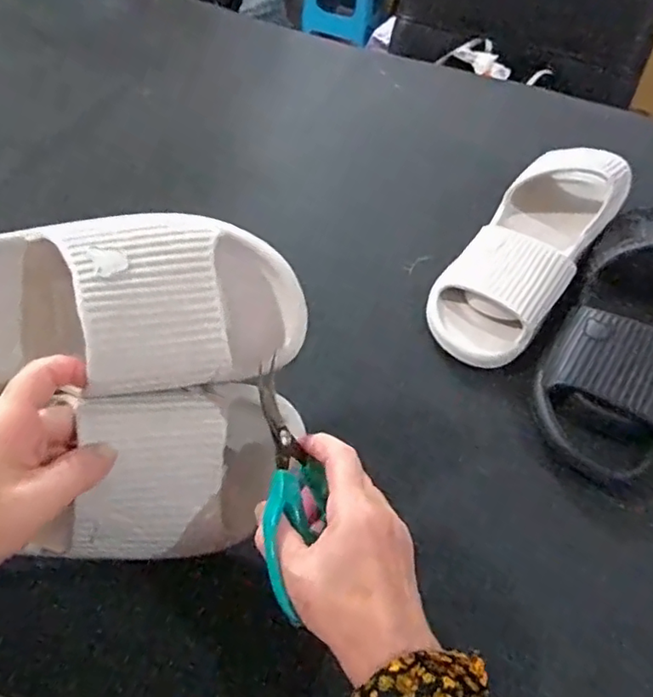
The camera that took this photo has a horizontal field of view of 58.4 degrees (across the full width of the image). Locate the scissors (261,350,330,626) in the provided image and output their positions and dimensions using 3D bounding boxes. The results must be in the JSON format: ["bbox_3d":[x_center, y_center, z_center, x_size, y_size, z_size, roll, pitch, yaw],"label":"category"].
[{"bbox_3d":[-0.017,0.081,0.350,0.011,0.047,0.147,-24,58,32],"label":"scissors"}]

